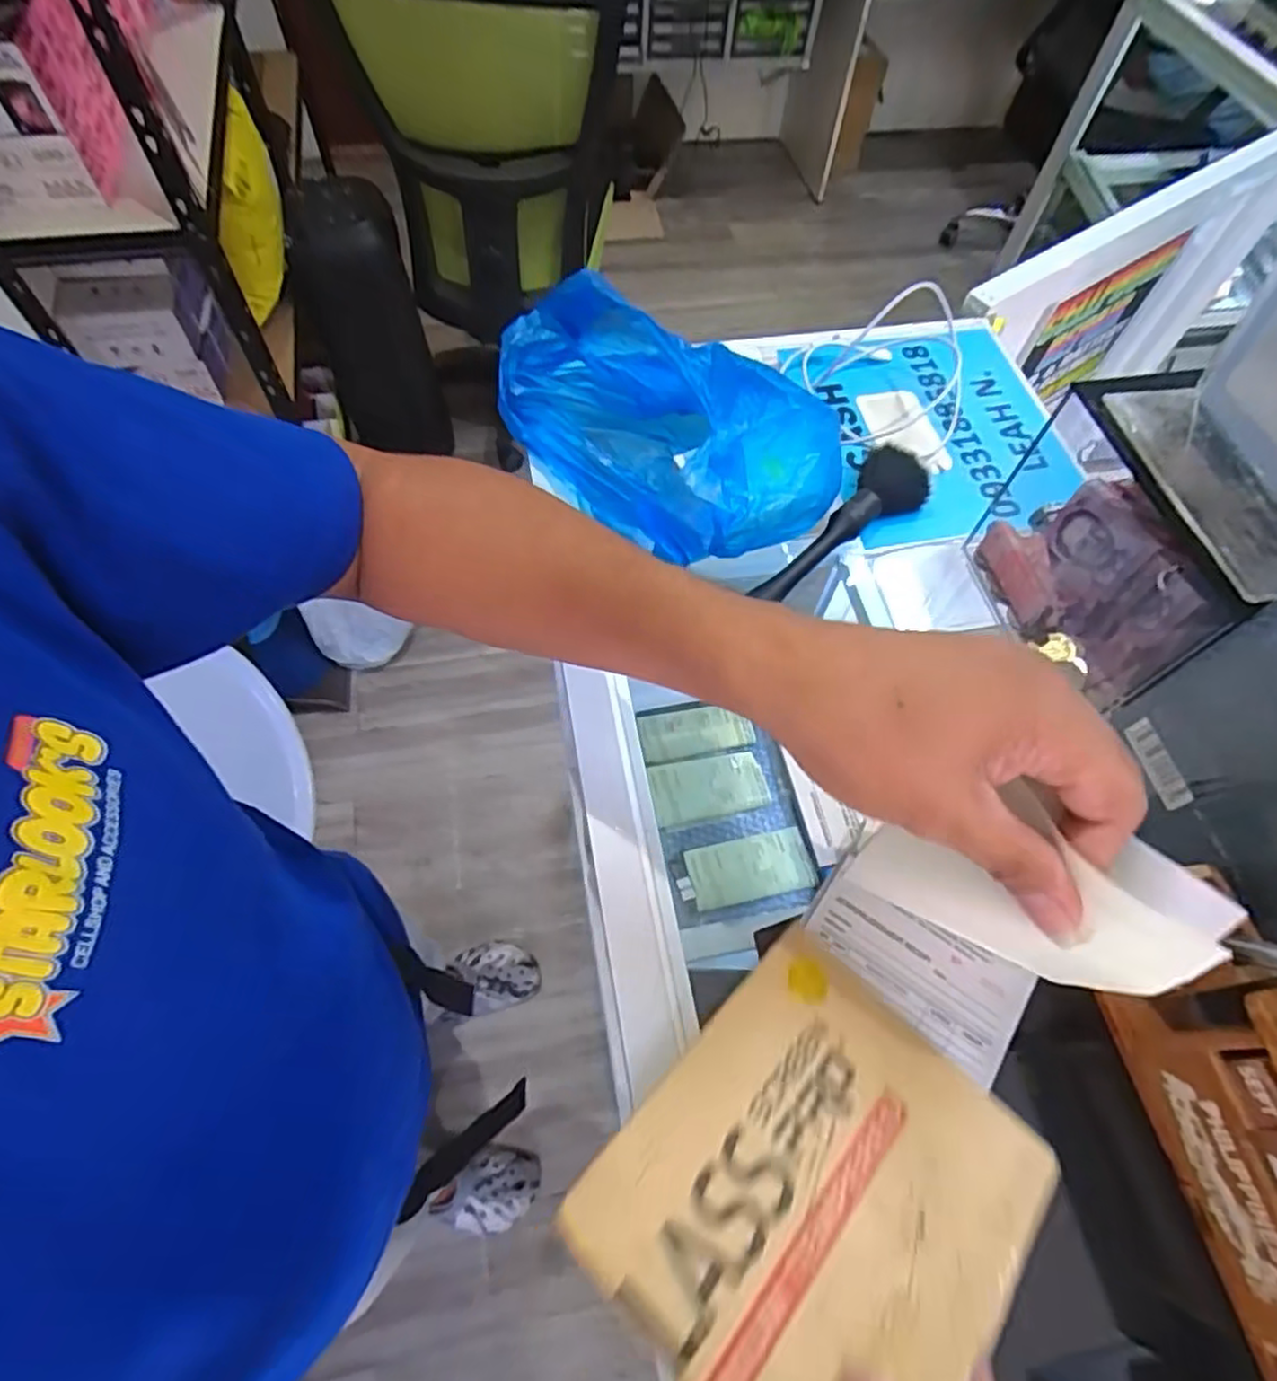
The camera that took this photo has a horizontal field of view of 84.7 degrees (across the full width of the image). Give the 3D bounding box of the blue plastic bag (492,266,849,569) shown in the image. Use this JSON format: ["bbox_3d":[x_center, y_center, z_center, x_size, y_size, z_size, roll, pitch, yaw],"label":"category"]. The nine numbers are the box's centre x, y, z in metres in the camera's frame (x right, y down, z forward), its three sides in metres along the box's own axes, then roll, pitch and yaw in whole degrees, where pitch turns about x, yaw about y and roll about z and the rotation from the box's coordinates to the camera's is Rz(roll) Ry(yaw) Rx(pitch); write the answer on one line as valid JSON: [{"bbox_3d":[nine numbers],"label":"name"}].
[{"bbox_3d":[0.011,-0.185,0.479,0.253,0.084,0.109,36,66,16],"label":"blue plastic bag"}]

